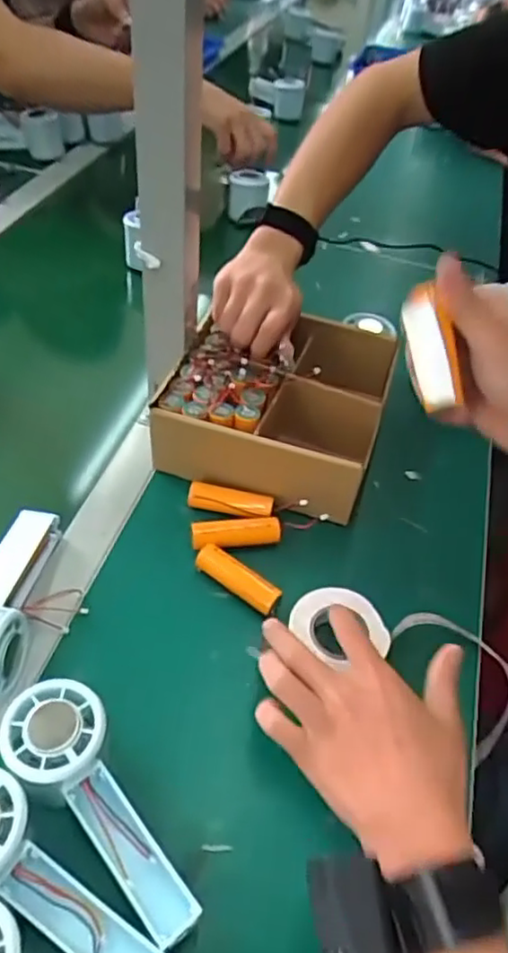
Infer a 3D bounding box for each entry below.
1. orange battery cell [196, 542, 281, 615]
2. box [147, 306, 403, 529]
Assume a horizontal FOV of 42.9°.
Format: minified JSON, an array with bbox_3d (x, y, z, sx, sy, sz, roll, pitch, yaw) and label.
[{"bbox_3d":[-0.013,0.078,0.489,0.071,0.022,0.019,31,52,20],"label":"orange battery cell"},{"bbox_3d":[0.025,-0.067,0.599,0.181,0.083,0.201,16,49,8],"label":"box"}]

